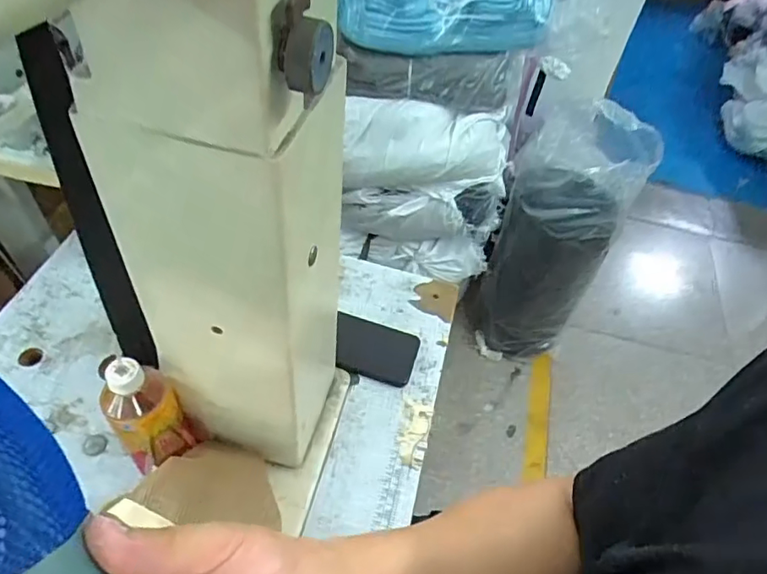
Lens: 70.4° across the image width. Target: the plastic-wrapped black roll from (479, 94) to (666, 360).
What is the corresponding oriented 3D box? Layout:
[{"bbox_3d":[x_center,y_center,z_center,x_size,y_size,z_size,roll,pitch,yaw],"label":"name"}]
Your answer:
[{"bbox_3d":[0.422,-0.133,1.385,0.260,0.723,0.271,3,49,-4],"label":"plastic-wrapped black roll"}]

